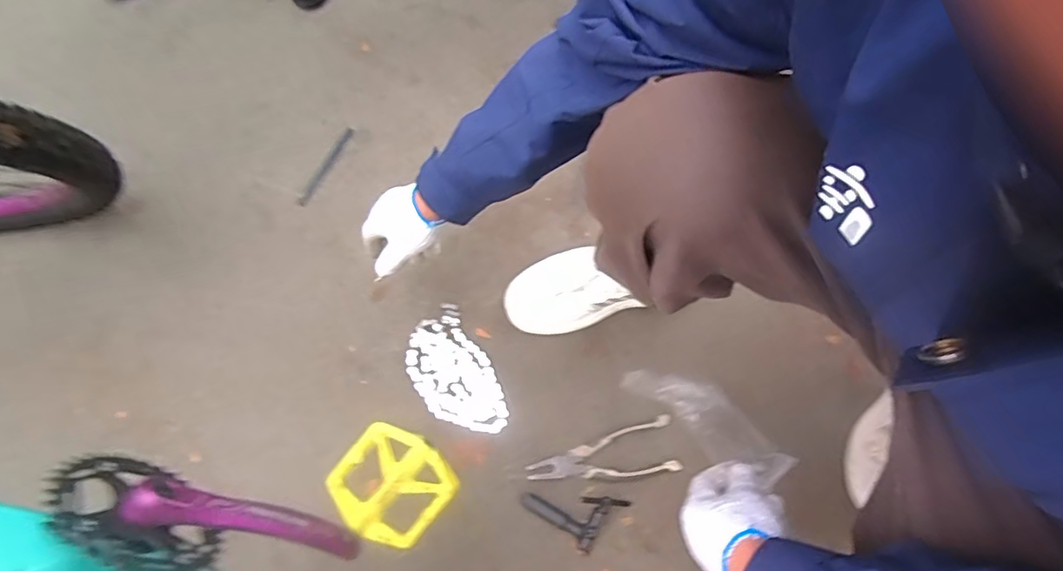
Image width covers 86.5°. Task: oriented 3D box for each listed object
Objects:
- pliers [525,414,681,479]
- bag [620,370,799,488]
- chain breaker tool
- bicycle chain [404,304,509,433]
[{"bbox_3d":[0.097,0.234,0.737,0.195,0.015,0.068,-18,71,-6],"label":"pliers"},{"bbox_3d":[0.187,0.141,0.619,0.068,0.031,0.199,-46,49,-14],"label":"bag"},{"bbox_3d":[0.054,0.295,0.702,0.133,0.038,0.065,1,70,1],"label":"chain breaker tool"},{"bbox_3d":[-0.106,0.125,0.781,0.100,0.011,0.182,-32,73,-10],"label":"bicycle chain"}]

